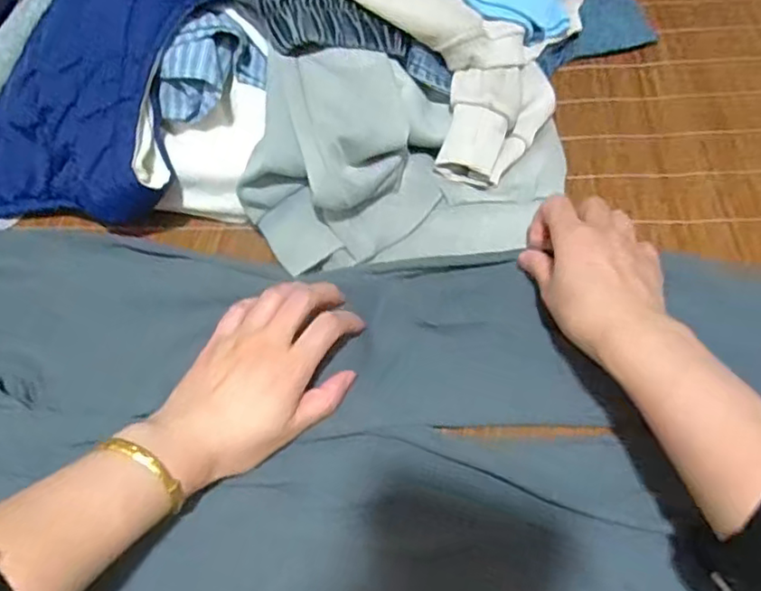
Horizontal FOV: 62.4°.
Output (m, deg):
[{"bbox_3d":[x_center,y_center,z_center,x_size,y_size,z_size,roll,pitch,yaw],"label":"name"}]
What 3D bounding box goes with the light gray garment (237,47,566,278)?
[{"bbox_3d":[0.023,-0.108,0.470,0.243,0.106,0.131,-8,55,-3],"label":"light gray garment"}]

